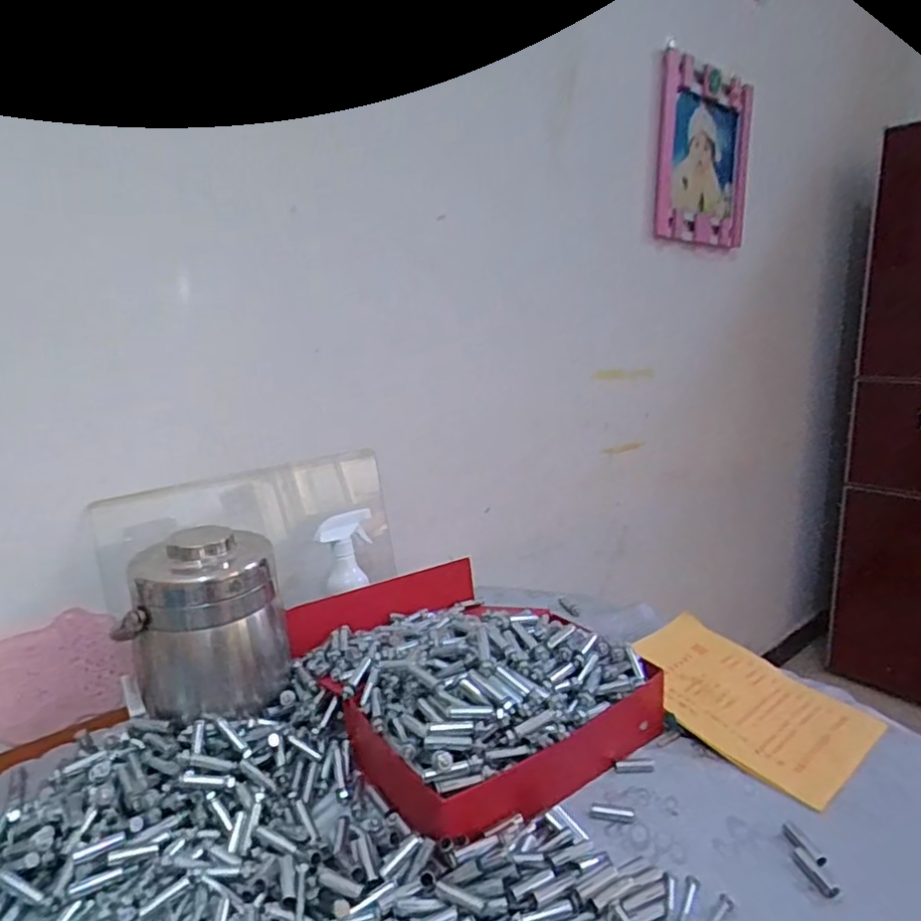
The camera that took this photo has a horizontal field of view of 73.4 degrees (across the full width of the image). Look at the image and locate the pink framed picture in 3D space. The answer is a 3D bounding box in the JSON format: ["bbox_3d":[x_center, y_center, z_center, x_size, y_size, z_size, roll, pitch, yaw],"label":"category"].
[{"bbox_3d":[0.537,-0.665,1.356,0.349,0.352,0.038,-7,16,-35],"label":"pink framed picture"}]

